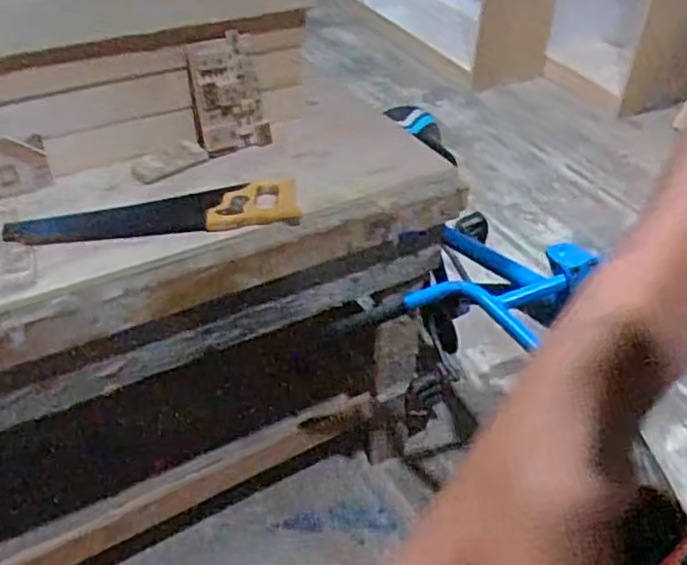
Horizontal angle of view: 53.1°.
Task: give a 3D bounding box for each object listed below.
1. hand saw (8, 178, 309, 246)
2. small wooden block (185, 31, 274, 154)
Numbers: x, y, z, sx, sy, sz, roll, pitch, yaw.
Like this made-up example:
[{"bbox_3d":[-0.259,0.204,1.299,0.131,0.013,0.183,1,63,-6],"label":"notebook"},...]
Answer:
[{"bbox_3d":[-0.269,-0.105,1.001,0.399,0.028,0.093,-5,41,-8],"label":"hand saw"},{"bbox_3d":[-0.195,-0.308,1.135,0.123,0.187,0.026,-27,34,-24],"label":"small wooden block"}]

